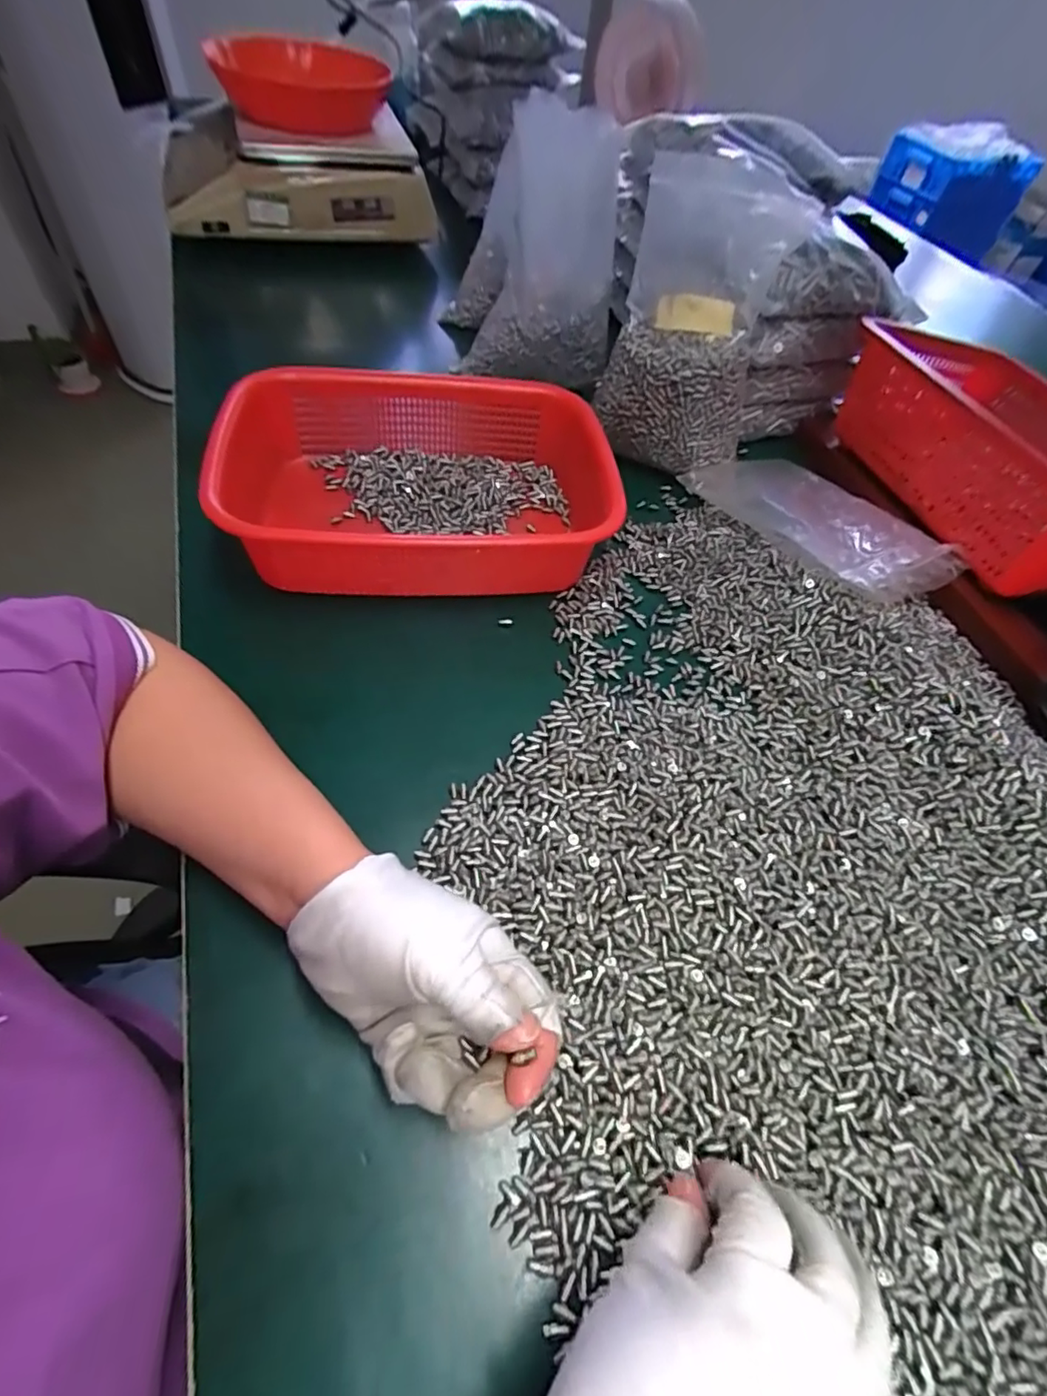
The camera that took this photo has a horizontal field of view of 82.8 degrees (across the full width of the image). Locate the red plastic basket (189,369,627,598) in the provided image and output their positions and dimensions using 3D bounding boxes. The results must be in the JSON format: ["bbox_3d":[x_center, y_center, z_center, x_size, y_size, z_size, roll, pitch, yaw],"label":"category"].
[{"bbox_3d":[-0.072,-0.167,0.468,0.290,0.088,0.207,-5,58,-7],"label":"red plastic basket"}]

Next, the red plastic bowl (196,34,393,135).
[{"bbox_3d":[-0.257,-0.714,0.687,0.177,0.069,0.196,-11,59,-11],"label":"red plastic bowl"}]

